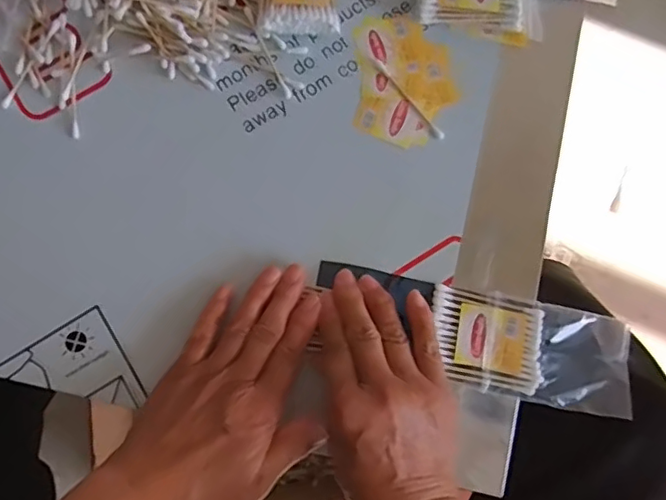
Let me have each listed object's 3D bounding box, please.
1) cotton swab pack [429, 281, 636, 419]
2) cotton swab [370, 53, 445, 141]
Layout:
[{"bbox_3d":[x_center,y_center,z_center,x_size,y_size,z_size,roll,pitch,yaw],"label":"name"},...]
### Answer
[{"bbox_3d":[0.132,0.067,0.381,0.132,0.004,0.064,11,79,2],"label":"cotton swab pack"},{"bbox_3d":[0.053,-0.110,0.410,0.007,0.004,0.080,-37,81,-6],"label":"cotton swab"}]

